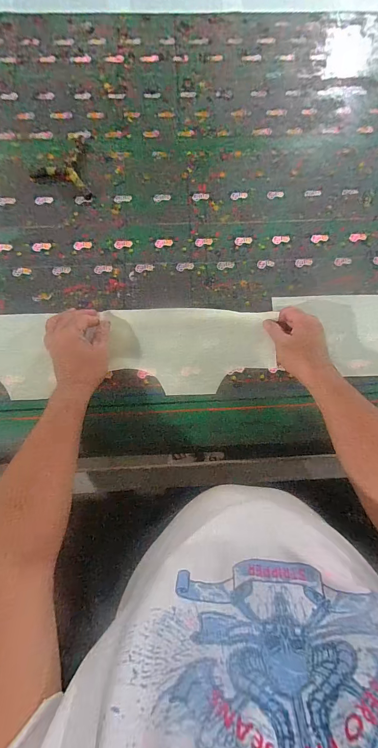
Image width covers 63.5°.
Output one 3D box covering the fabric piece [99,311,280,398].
[{"bbox_3d":[0.006,-0.044,0.534,0.273,0.034,0.150,-2,76,-2],"label":"fabric piece"}]

